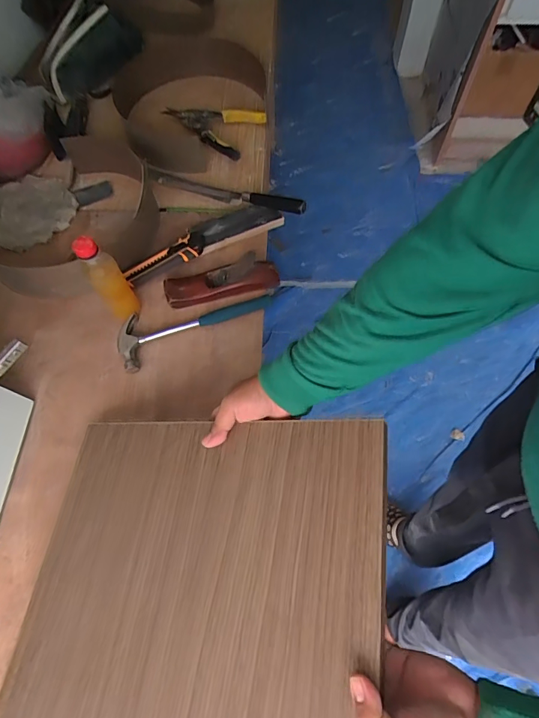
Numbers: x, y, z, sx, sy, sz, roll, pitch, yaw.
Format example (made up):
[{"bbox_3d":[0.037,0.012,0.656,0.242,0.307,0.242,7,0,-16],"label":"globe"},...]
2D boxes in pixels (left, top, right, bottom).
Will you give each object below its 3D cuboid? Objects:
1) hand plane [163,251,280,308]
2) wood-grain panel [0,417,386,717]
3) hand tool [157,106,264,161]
[{"bbox_3d":[-0.083,-0.141,0.727,0.193,0.049,0.057,-10,65,-3],"label":"hand plane"},{"bbox_3d":[-0.101,0.290,0.436,0.426,0.020,0.457,-5,62,26],"label":"wood-grain panel"},{"bbox_3d":[-0.136,-0.522,0.928,0.237,0.031,0.130,26,68,13],"label":"hand tool"}]

